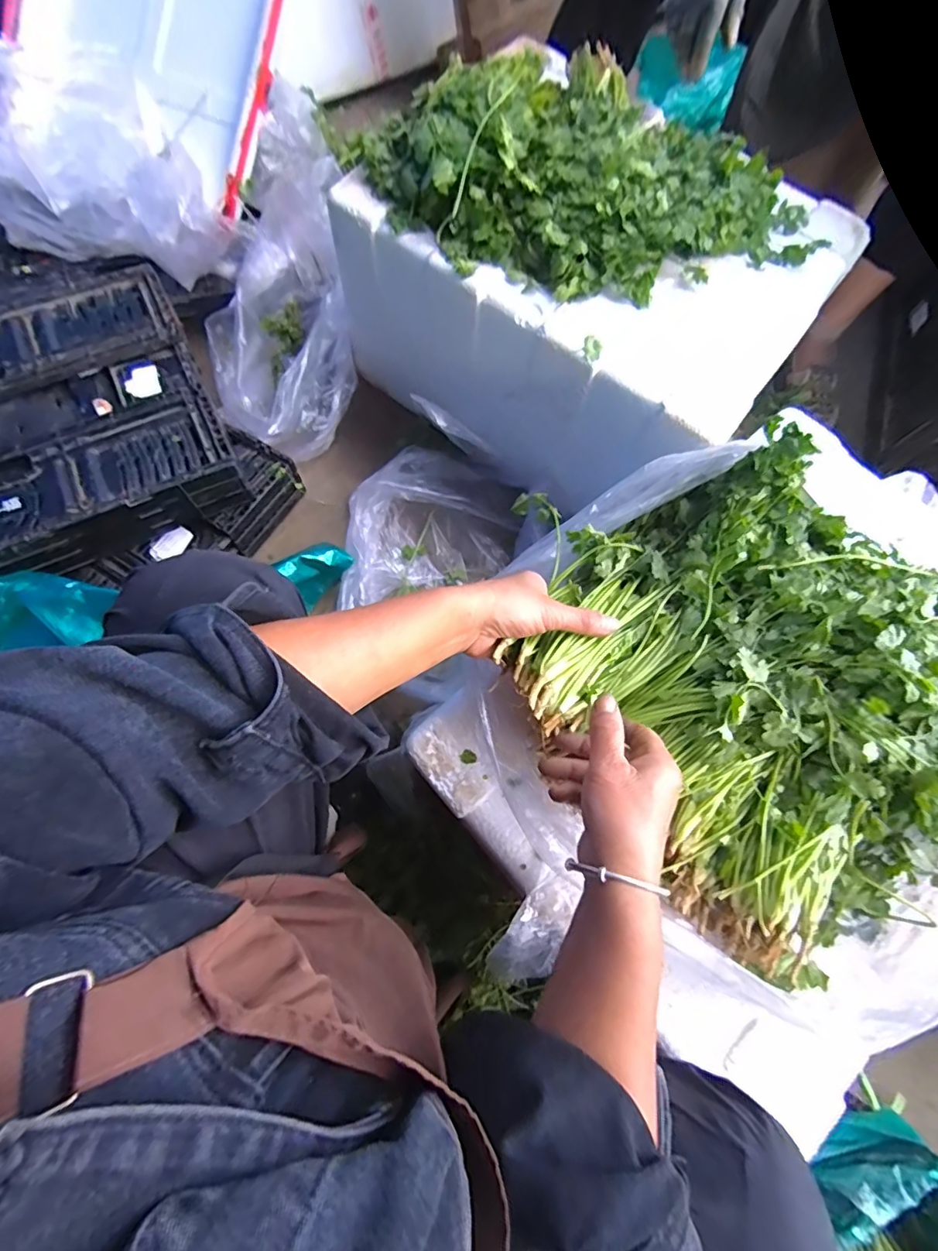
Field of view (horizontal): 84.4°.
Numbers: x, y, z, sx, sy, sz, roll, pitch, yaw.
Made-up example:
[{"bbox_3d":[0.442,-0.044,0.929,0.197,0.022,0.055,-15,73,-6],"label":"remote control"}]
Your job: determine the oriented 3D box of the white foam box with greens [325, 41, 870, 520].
[{"bbox_3d":[0.151,-0.474,0.738,0.439,0.361,0.564,-43,77,-14],"label":"white foam box with greens"}]

